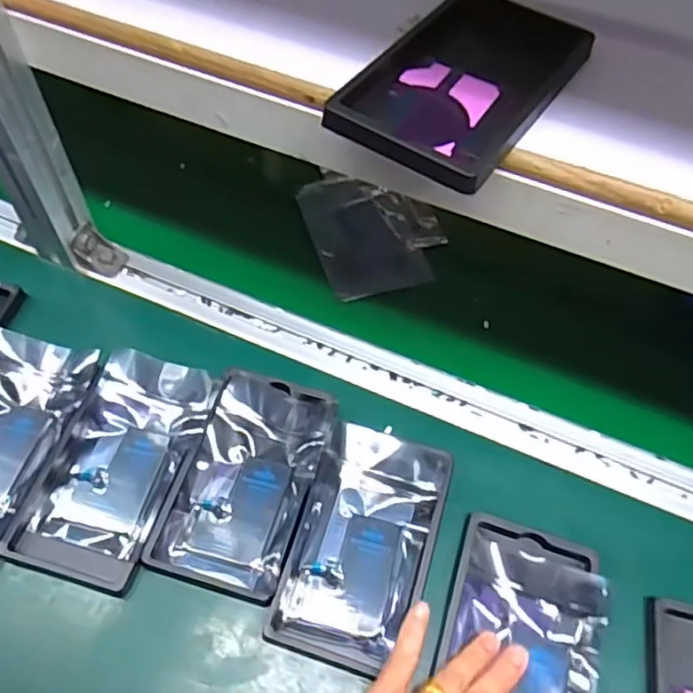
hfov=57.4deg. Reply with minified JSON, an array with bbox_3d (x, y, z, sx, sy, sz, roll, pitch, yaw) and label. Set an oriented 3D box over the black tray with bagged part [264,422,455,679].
[{"bbox_3d":[0.013,0.135,0.439,0.091,0.024,0.154,14,55,9],"label":"black tray with bagged part"}]

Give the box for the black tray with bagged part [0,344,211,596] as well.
[{"bbox_3d":[-0.167,0.082,0.458,0.092,0.017,0.165,15,56,9],"label":"black tray with bagged part"}]

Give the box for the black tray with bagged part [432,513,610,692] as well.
[{"bbox_3d":[0.111,0.194,0.402,0.097,0.017,0.159,16,57,7],"label":"black tray with bagged part"}]

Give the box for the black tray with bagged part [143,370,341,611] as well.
[{"bbox_3d":[-0.071,0.092,0.459,0.092,0.015,0.159,14,55,9],"label":"black tray with bagged part"}]

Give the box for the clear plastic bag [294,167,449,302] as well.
[{"bbox_3d":[0.027,-0.118,0.609,0.119,0.014,0.144,-17,70,-10],"label":"clear plastic bag"}]

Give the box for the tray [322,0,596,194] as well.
[{"bbox_3d":[0.068,-0.152,0.360,0.092,0.016,0.155,30,59,18],"label":"tray"}]

